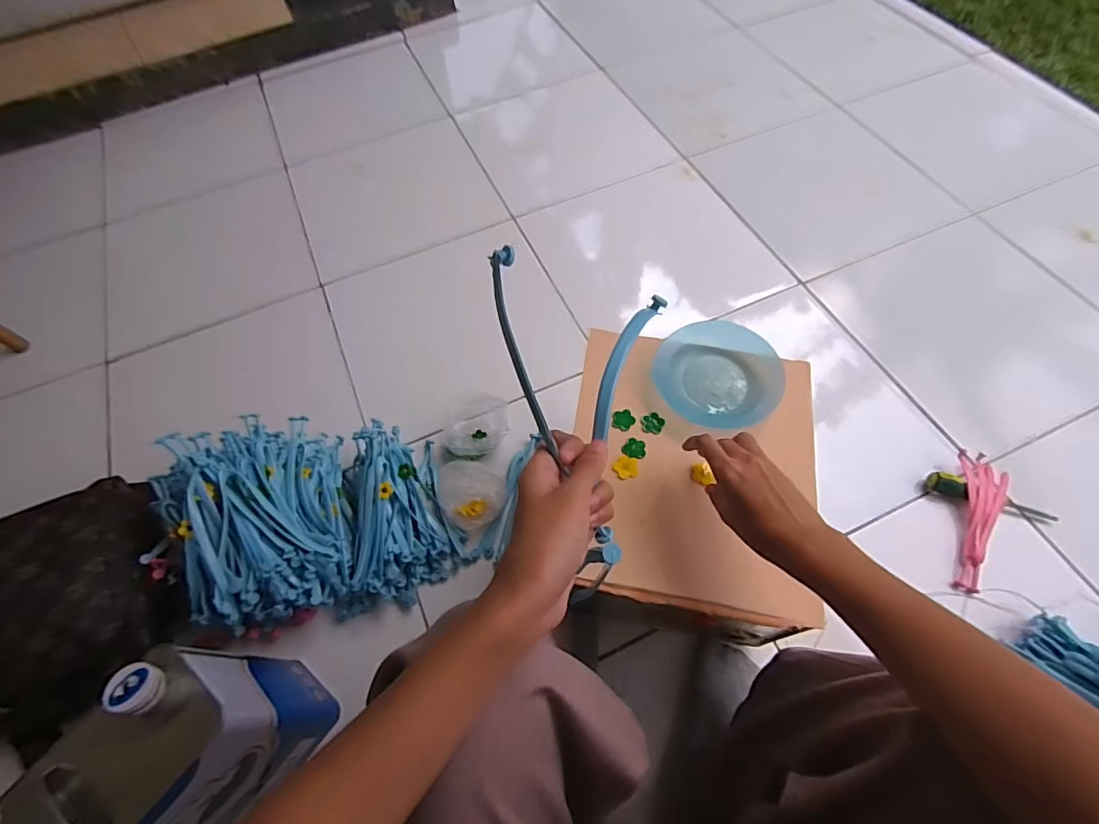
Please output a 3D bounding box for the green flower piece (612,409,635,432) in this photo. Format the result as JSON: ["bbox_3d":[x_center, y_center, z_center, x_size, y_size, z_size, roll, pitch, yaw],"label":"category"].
[{"bbox_3d":[0.078,0.008,0.549,0.023,0.004,0.024,-2,61,3],"label":"green flower piece"}]

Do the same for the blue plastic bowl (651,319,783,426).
[{"bbox_3d":[0.178,-0.039,0.552,0.130,0.042,0.103,10,62,9],"label":"blue plastic bowl"}]

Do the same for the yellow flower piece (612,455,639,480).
[{"bbox_3d":[0.077,0.055,0.521,0.025,0.004,0.024,40,71,22],"label":"yellow flower piece"}]

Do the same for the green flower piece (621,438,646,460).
[{"bbox_3d":[0.086,0.037,0.532,0.024,0.004,0.022,-2,61,3],"label":"green flower piece"}]

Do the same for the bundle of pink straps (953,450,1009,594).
[{"bbox_3d":[0.582,0.147,0.707,0.055,0.024,0.197,21,65,15],"label":"bundle of pink straps"}]

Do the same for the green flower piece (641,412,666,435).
[{"bbox_3d":[0.108,0.012,0.543,0.024,0.004,0.024,-2,61,3],"label":"green flower piece"}]

